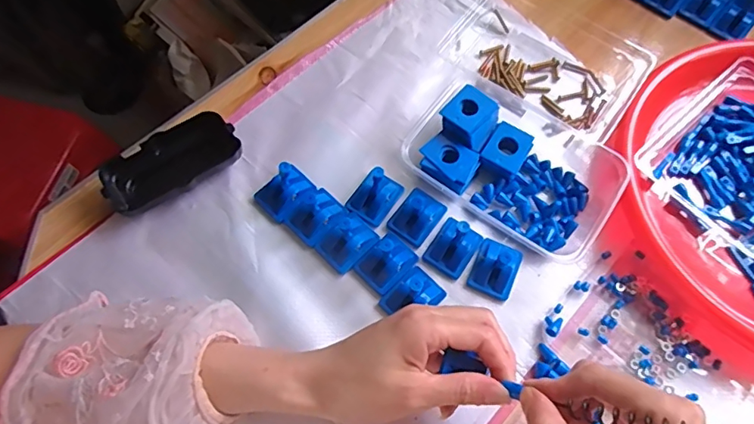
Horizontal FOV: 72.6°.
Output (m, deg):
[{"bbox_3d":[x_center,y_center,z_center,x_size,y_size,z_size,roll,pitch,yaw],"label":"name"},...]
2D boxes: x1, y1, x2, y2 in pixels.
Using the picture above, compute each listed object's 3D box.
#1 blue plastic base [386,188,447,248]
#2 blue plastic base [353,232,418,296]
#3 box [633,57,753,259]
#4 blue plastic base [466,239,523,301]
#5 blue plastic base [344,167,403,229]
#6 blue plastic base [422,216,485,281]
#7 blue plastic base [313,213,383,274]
[{"bbox_3d":[0.034,0.001,0.421,0.033,0.015,0.044,36,69,14],"label":"blue plastic base"},{"bbox_3d":[0.008,0.038,0.404,0.034,0.016,0.044,39,70,15],"label":"blue plastic base"},{"bbox_3d":[0.320,-0.051,0.442,0.161,0.034,0.122,-37,72,-17],"label":"box"},{"bbox_3d":[0.095,0.044,0.406,0.035,0.017,0.043,24,67,9],"label":"blue plastic base"},{"bbox_3d":[-0.001,-0.019,0.418,0.033,0.036,0.043,36,69,14],"label":"blue plastic base"},{"bbox_3d":[0.062,0.027,0.411,0.033,0.022,0.042,34,69,13],"label":"blue plastic base"},{"bbox_3d":[-0.023,0.022,0.410,0.035,0.019,0.046,39,70,15],"label":"blue plastic base"}]

